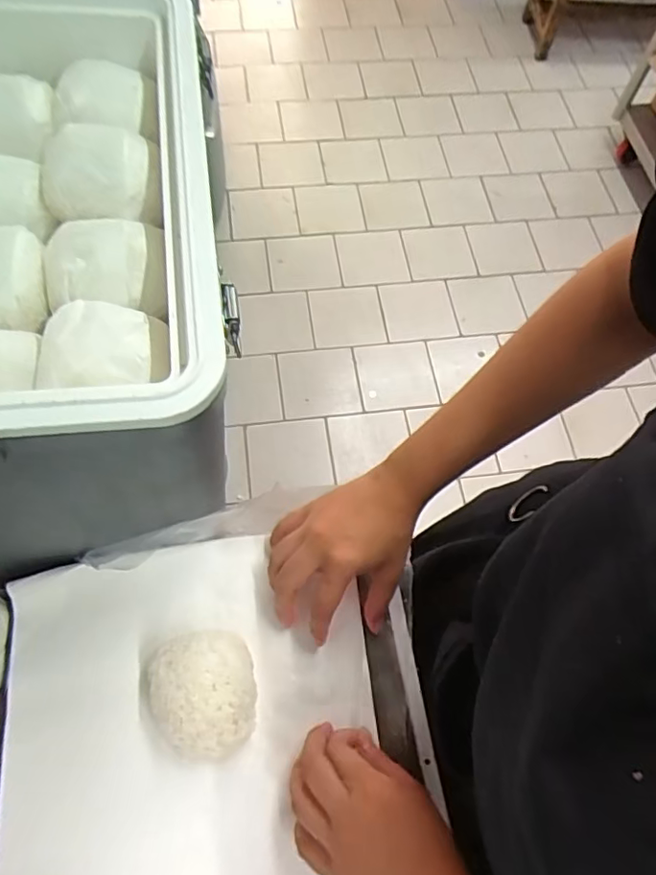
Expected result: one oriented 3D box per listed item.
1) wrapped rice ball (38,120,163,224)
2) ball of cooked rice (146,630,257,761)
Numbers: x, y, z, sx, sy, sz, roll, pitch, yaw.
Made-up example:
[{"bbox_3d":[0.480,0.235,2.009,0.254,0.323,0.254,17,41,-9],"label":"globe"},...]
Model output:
[{"bbox_3d":[-0.153,-0.181,0.384,0.075,0.040,0.070,-10,66,-8],"label":"wrapped rice ball"},{"bbox_3d":[-0.092,0.188,0.420,0.078,0.039,0.084,-10,66,-8],"label":"ball of cooked rice"}]

